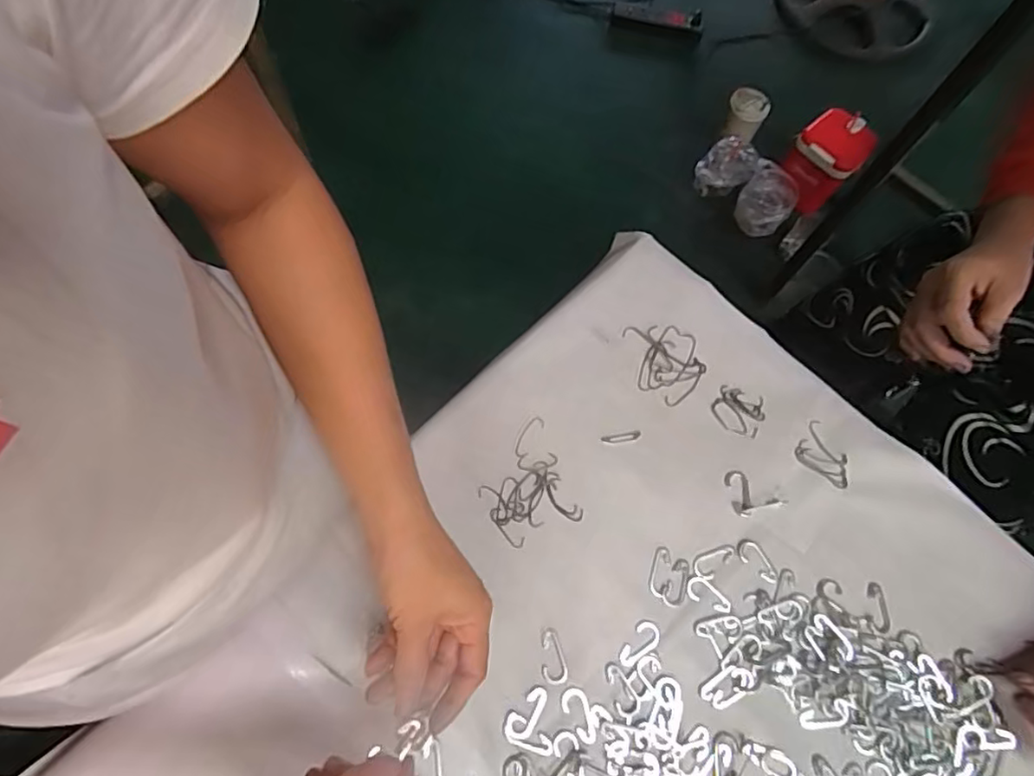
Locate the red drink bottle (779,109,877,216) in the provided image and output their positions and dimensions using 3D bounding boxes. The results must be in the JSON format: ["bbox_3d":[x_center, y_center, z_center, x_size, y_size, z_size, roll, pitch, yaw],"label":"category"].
[{"bbox_3d":[0.762,-0.570,1.498,0.160,0.175,0.152,37,72,11],"label":"red drink bottle"}]

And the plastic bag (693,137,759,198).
[{"bbox_3d":[0.525,-0.556,1.520,0.133,0.136,0.085,21,70,5],"label":"plastic bag"}]

